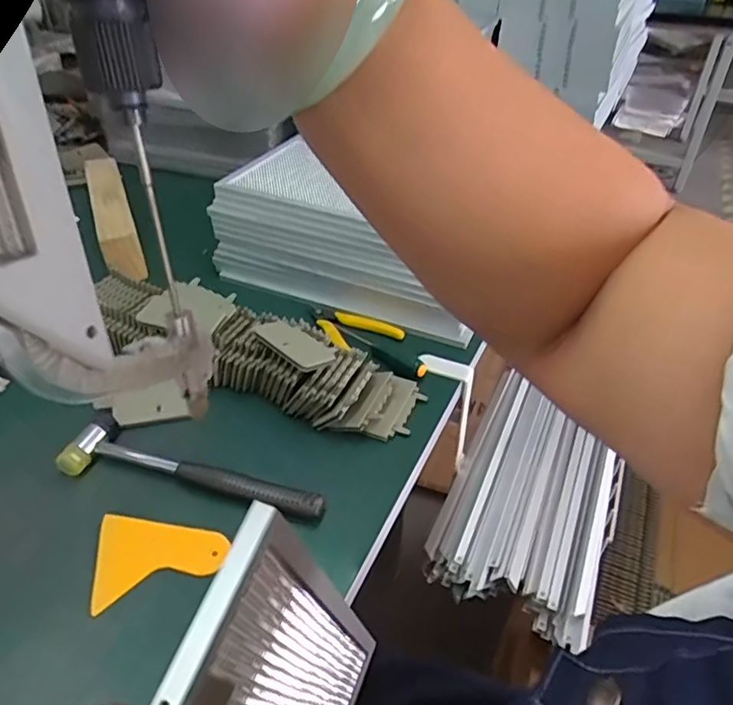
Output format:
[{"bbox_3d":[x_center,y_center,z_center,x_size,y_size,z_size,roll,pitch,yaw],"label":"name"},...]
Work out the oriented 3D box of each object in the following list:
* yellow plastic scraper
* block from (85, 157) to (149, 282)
[{"bbox_3d":[-0.164,0.157,0.473,0.099,0.005,0.079,-9,40,-12],"label":"yellow plastic scraper"},{"bbox_3d":[-0.360,-0.198,0.839,0.046,0.059,0.291,-15,41,-19],"label":"block"}]

